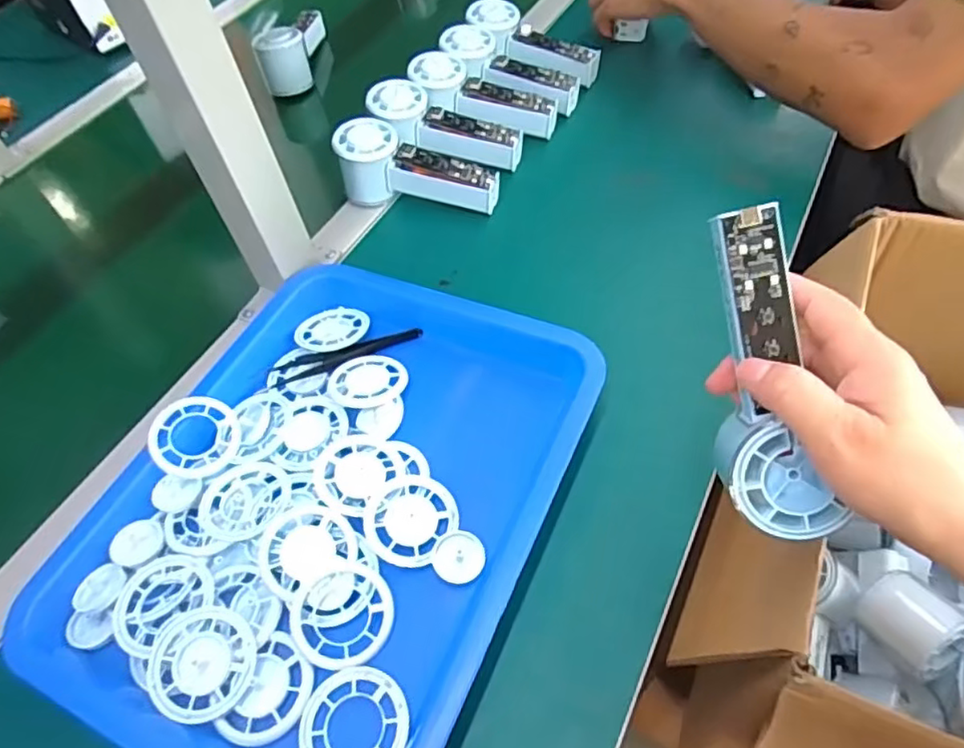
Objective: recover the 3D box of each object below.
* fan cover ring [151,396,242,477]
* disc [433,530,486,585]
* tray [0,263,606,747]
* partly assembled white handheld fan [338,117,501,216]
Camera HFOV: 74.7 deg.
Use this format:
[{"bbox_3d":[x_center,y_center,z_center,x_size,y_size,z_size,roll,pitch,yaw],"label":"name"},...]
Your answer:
[{"bbox_3d":[-0.196,0.043,0.435,0.056,0.005,0.056,7,67,-18],"label":"fan cover ring"},{"bbox_3d":[-0.013,0.110,0.381,0.030,0.006,0.029,-3,53,4],"label":"disc"},{"bbox_3d":[-0.094,0.073,0.415,0.268,0.046,0.346,21,57,16],"label":"tray"},{"bbox_3d":[-0.057,-0.187,0.581,0.150,0.061,0.053,10,57,10],"label":"partly assembled white handheld fan"}]

